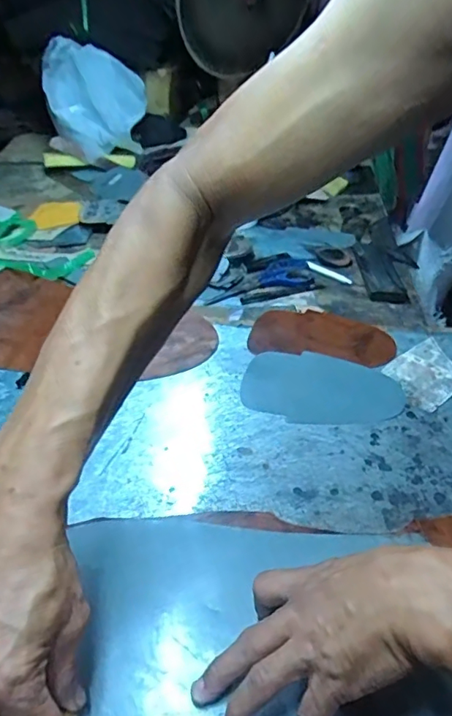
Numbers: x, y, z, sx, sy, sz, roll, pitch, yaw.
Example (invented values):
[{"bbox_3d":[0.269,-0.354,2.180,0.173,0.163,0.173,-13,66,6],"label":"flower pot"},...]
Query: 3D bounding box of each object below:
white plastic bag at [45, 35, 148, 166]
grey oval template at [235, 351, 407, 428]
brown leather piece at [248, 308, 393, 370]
[{"bbox_3d":[-0.289,-0.557,1.120,0.223,0.236,0.065,4,9,-7],"label":"white plastic bag"},{"bbox_3d":[0.100,0.032,0.545,0.161,0.005,0.105,7,39,10],"label":"grey oval template"},{"bbox_3d":[0.112,-0.029,0.615,0.162,0.006,0.089,6,43,12],"label":"brown leather piece"}]

